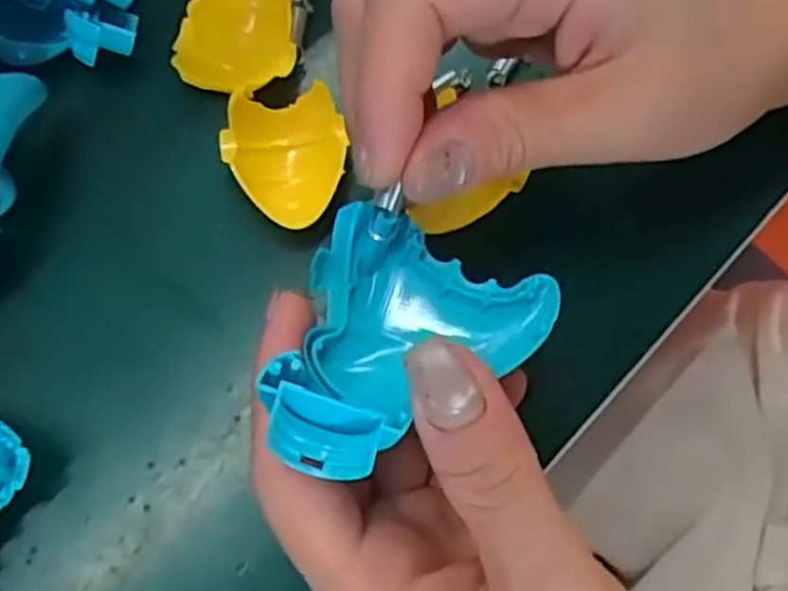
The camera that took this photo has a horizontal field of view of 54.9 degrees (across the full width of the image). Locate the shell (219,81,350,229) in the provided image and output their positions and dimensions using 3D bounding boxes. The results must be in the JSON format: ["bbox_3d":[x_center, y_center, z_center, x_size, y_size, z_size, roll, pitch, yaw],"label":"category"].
[{"bbox_3d":[-0.032,-0.042,0.240,0.038,0.014,0.045,-16,74,-7],"label":"shell"}]

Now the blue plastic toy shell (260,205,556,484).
[{"bbox_3d":[0.004,0.013,0.174,0.056,0.031,0.060,19,73,3],"label":"blue plastic toy shell"}]

